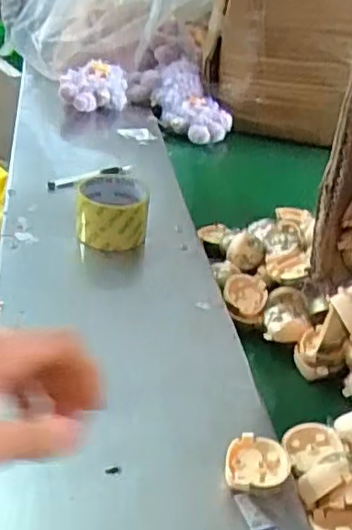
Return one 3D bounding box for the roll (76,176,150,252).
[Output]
[{"bbox_3d":[-0.078,-0.059,0.767,0.084,0.067,0.084,3,32,-5],"label":"roll"}]

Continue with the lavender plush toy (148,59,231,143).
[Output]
[{"bbox_3d":[0.031,-0.300,1.148,0.109,0.087,0.180,-24,44,-40],"label":"lavender plush toy"}]

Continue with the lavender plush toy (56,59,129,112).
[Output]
[{"bbox_3d":[-0.148,-0.320,1.129,0.120,0.058,0.107,9,32,2],"label":"lavender plush toy"}]

